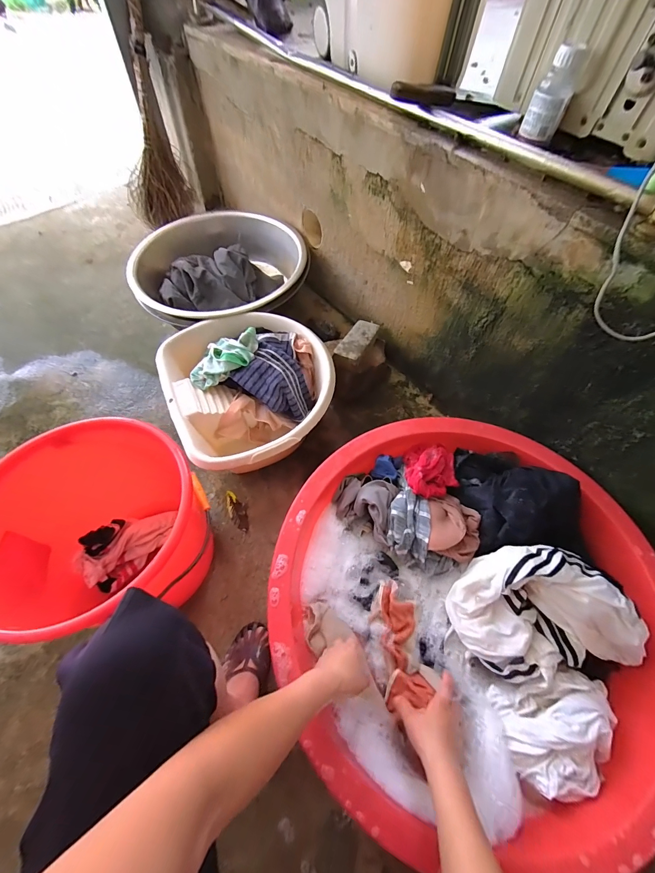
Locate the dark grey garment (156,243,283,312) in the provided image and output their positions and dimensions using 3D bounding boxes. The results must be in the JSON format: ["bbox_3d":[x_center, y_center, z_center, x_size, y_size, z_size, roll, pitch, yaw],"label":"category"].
[{"bbox_3d":[-0.324,-0.486,1.066,0.350,0.111,0.298,0,59,-2],"label":"dark grey garment"}]

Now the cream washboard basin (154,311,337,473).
[{"bbox_3d":[-0.189,-0.107,0.873,0.379,0.190,0.417,-23,62,-15],"label":"cream washboard basin"}]

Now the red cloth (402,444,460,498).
[{"bbox_3d":[0.219,0.071,0.717,0.107,0.044,0.121,-1,59,-2],"label":"red cloth"}]

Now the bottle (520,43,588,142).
[{"bbox_3d":[0.365,-0.552,0.546,0.057,0.103,0.045,26,61,13],"label":"bottle"}]

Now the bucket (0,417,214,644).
[{"bbox_3d":[-0.392,0.151,0.623,0.333,0.275,0.303,1,59,-2],"label":"bucket"}]

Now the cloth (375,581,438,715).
[{"bbox_3d":[0.127,0.364,0.608,0.084,0.027,0.187,-5,67,-5],"label":"cloth"}]

